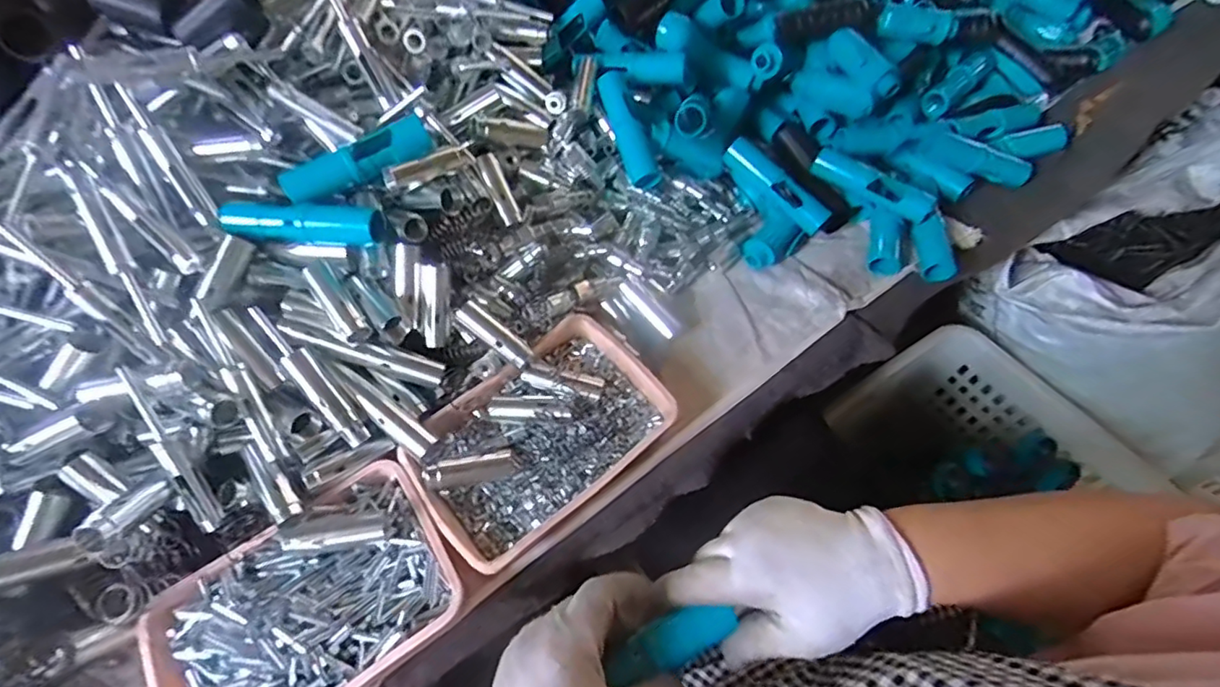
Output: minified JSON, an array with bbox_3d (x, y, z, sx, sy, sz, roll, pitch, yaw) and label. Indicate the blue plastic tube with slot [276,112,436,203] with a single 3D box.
[{"bbox_3d":[-0.203,-0.148,0.474,0.124,0.036,0.024,-35,65,-17],"label":"blue plastic tube with slot"}]

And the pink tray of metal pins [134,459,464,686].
[{"bbox_3d":[-0.217,0.192,0.413,0.204,0.048,0.136,-34,64,-17],"label":"pink tray of metal pins"}]

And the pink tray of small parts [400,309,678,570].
[{"bbox_3d":[-0.057,0.078,0.481,0.204,0.041,0.137,-38,65,-18],"label":"pink tray of small parts"}]

